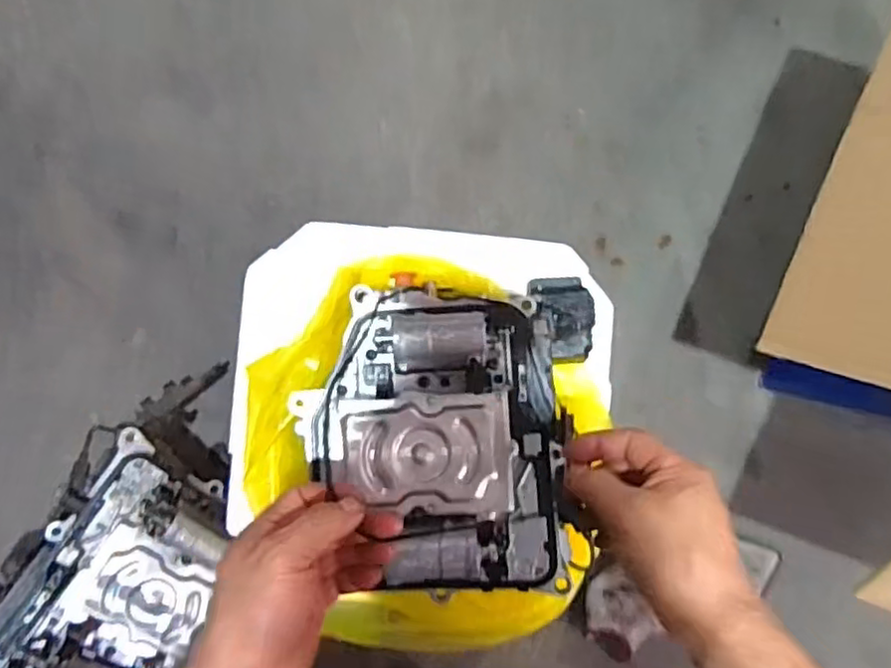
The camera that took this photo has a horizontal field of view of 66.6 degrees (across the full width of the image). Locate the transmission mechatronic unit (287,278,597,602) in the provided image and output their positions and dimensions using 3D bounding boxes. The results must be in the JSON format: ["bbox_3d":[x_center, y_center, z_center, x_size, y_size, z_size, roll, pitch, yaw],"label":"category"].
[{"bbox_3d":[-0.002,0.073,0.521,0.213,0.130,0.232,3,90,-1],"label":"transmission mechatronic unit"}]

